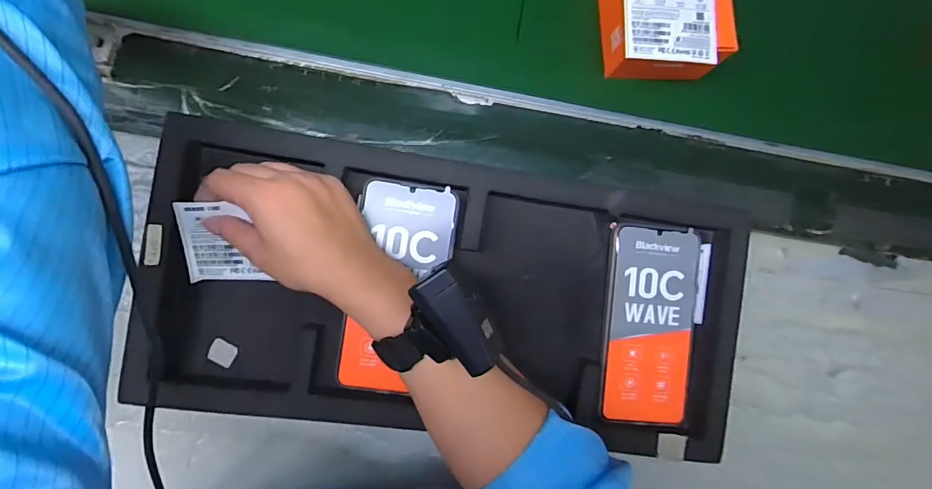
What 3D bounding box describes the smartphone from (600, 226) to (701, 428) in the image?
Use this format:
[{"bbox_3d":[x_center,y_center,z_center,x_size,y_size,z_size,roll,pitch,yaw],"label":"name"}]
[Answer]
[{"bbox_3d":[0.164,0.071,0.378,0.081,0.011,0.166,7,82,-6],"label":"smartphone"}]

